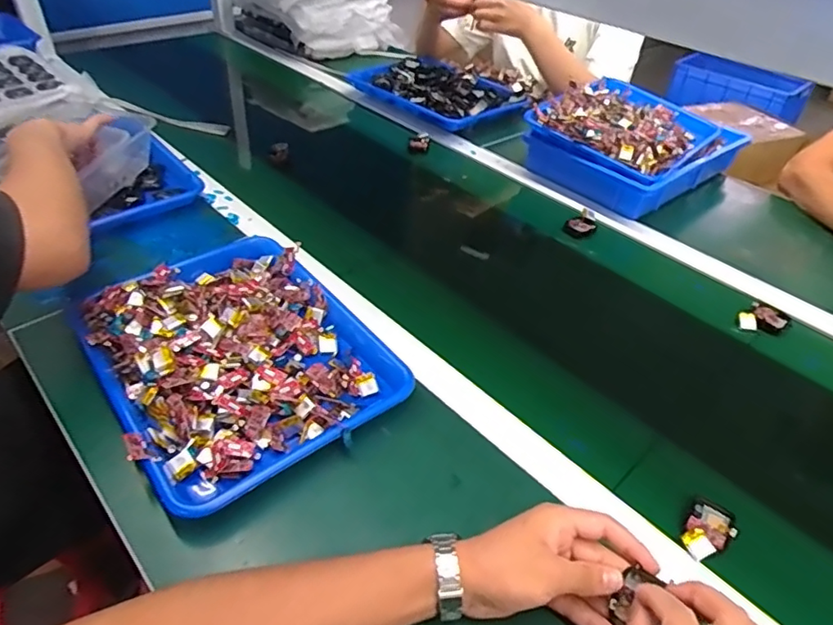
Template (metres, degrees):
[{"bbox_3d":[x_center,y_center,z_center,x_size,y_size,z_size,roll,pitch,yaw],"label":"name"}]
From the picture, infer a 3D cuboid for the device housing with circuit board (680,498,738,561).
[{"bbox_3d":[0.251,0.187,0.486,0.035,0.011,0.056,29,47,25],"label":"device housing with circuit board"}]

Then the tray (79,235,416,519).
[{"bbox_3d":[-0.189,0.033,0.609,0.268,0.050,0.332,-25,49,-30],"label":"tray"}]

